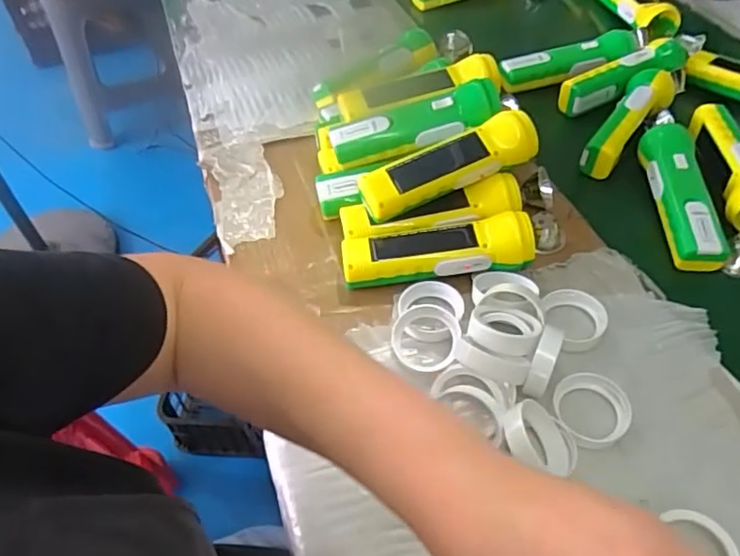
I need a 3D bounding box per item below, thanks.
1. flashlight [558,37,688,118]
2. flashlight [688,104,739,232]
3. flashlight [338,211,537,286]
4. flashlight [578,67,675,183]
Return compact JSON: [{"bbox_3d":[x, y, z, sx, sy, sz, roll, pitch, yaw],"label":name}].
[{"bbox_3d":[0.311,-0.245,0.696,0.191,0.048,0.043,-23,54,-17],"label":"flashlight"},{"bbox_3d":[0.365,-0.114,0.581,0.047,0.044,0.155,1,49,2],"label":"flashlight"},{"bbox_3d":[0.059,-0.022,0.504,0.162,0.041,0.041,-4,49,-3],"label":"flashlight"},{"bbox_3d":[0.287,-0.170,0.632,0.052,0.046,0.167,27,54,22],"label":"flashlight"}]

